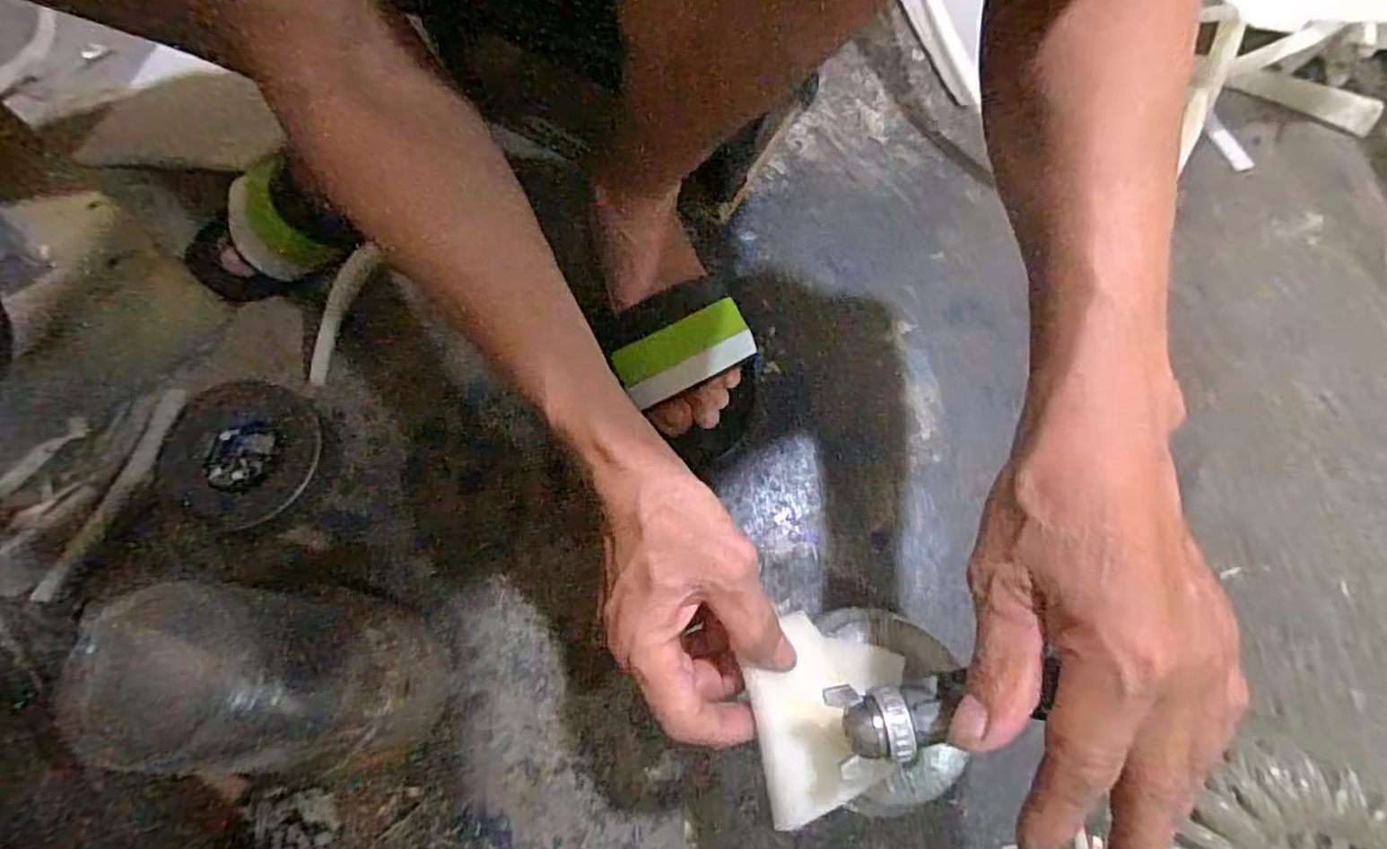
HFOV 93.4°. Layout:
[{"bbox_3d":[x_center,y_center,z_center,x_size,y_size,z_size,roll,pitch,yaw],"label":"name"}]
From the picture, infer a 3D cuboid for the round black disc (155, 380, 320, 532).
[{"bbox_3d":[-0.339,0.020,0.484,0.114,0.005,0.114,0,67,-1],"label":"round black disc"}]

